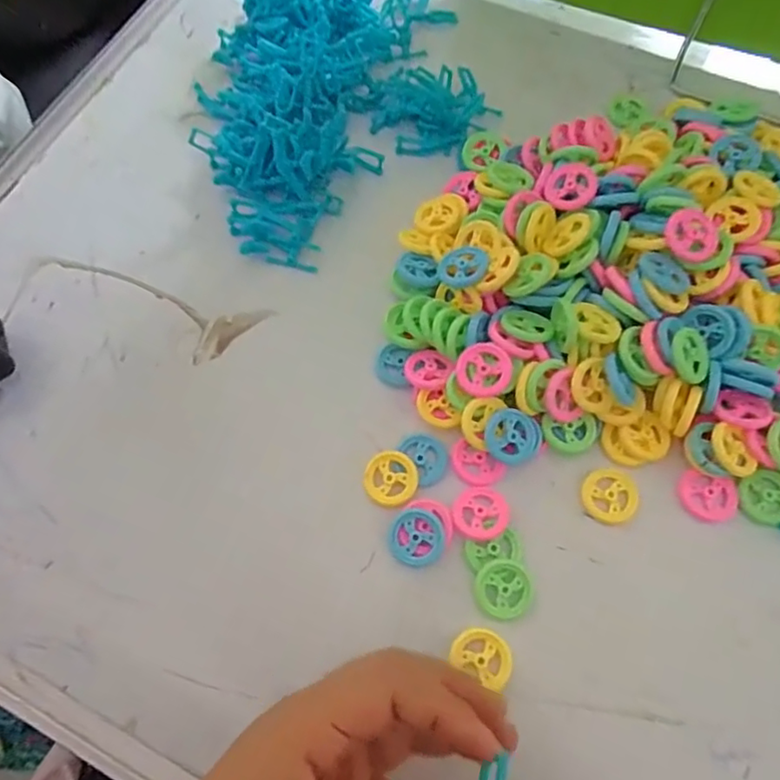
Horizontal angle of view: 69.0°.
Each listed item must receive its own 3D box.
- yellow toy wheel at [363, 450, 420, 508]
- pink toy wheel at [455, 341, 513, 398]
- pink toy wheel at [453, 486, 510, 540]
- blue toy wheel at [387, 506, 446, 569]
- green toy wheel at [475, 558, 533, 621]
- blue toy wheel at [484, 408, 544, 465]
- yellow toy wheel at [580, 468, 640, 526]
[{"bbox_3d":[0.000,0.048,0.313,0.030,0.004,0.029,-1,68,2],"label":"yellow toy wheel"},{"bbox_3d":[0.051,-0.011,0.311,0.030,0.006,0.030,-2,84,15],"label":"pink toy wheel"},{"bbox_3d":[0.049,0.066,0.305,0.028,0.004,0.027,-1,68,2],"label":"pink toy wheel"},{"bbox_3d":[0.015,0.077,0.300,0.029,0.004,0.029,-1,68,2],"label":"blue toy wheel"},{"bbox_3d":[0.058,0.101,0.290,0.029,0.004,0.028,-1,68,2],"label":"green toy wheel"},{"bbox_3d":[0.068,0.026,0.310,0.031,0.007,0.029,0,87,-6],"label":"blue toy wheel"},{"bbox_3d":[0.120,0.058,0.310,0.029,0.006,0.029,-1,68,2],"label":"yellow toy wheel"}]

